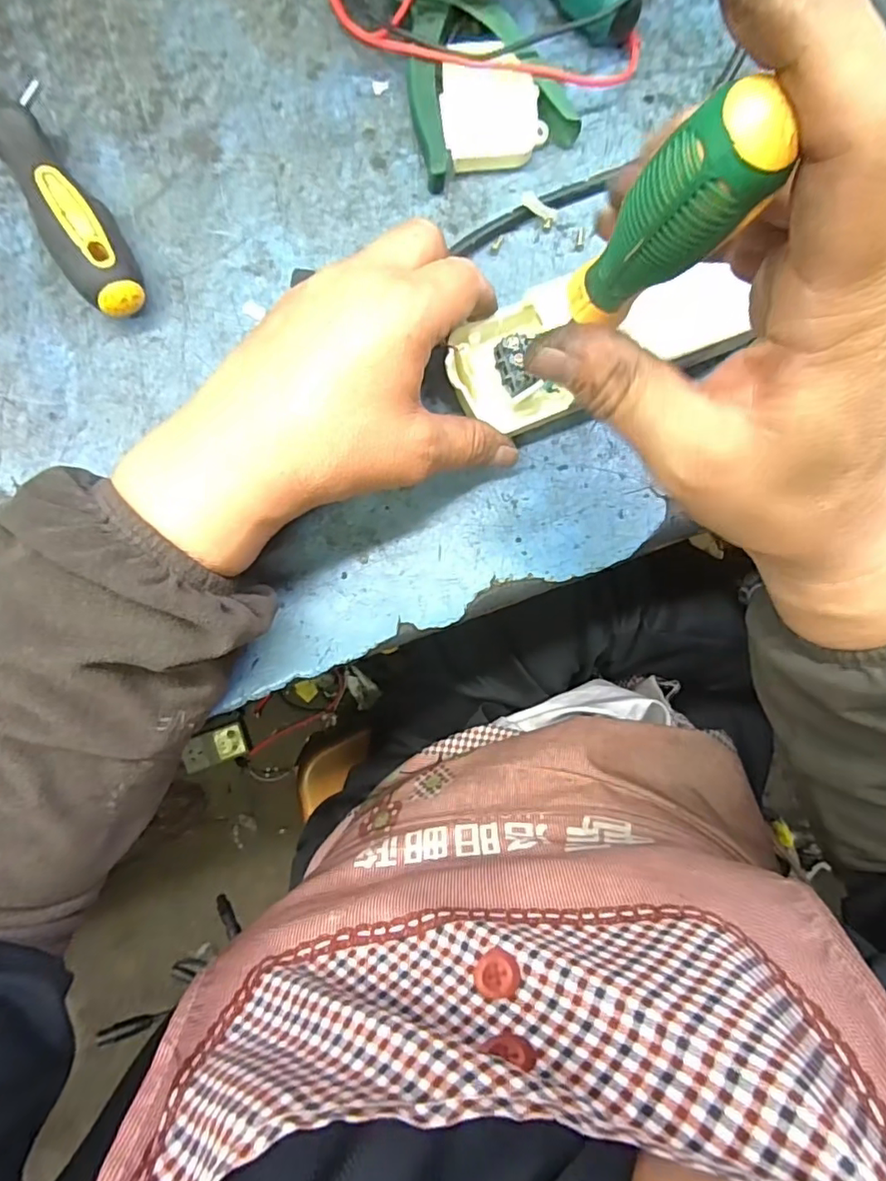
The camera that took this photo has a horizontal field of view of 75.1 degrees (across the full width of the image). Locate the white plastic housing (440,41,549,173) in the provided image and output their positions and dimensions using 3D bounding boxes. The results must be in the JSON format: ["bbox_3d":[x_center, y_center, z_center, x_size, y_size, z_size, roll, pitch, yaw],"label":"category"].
[{"bbox_3d":[0.026,-0.256,0.307,0.051,0.018,0.057,-6,87,-6],"label":"white plastic housing"}]

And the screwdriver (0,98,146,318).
[{"bbox_3d":[-0.214,-0.238,0.278,0.031,0.035,0.244,-32,90,-6],"label":"screwdriver"}]

